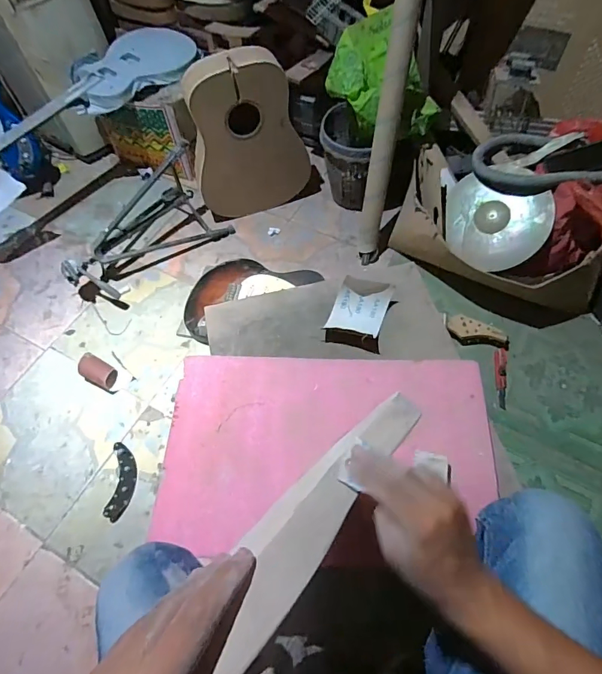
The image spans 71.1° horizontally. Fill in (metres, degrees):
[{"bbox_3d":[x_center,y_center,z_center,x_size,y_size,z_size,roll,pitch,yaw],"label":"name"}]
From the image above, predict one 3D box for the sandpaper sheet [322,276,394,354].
[{"bbox_3d":[0.109,-0.050,0.797,0.104,0.057,0.128,14,62,10],"label":"sandpaper sheet"}]

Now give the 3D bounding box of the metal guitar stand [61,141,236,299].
[{"bbox_3d":[-0.533,-0.365,1.369,0.532,0.241,0.276,-38,67,-18],"label":"metal guitar stand"}]

